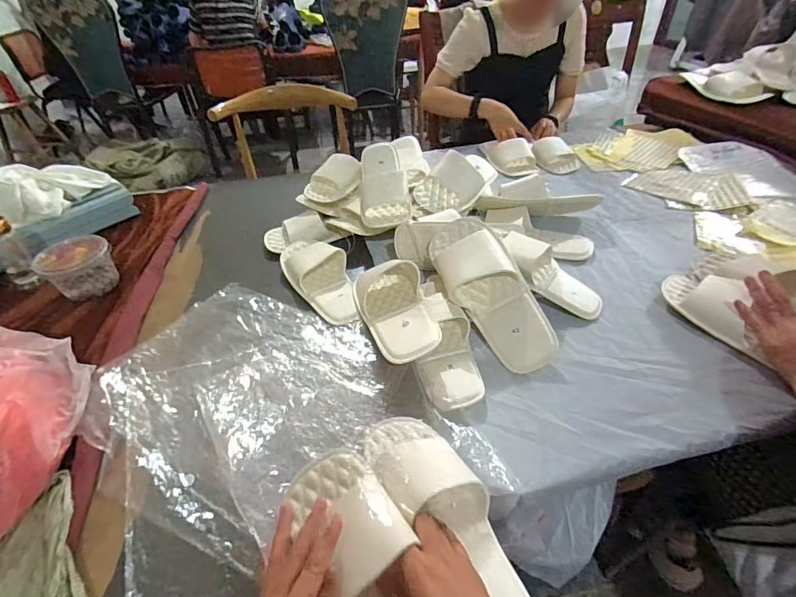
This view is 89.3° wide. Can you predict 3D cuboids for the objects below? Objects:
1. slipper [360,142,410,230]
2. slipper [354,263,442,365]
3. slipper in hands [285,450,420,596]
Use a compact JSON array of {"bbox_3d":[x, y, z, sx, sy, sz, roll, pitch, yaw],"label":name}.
[{"bbox_3d":[-0.033,-0.241,0.812,0.098,0.048,0.234,-8,64,-2],"label":"slipper"},{"bbox_3d":[-0.010,-0.007,0.642,0.113,0.056,0.273,-14,33,-7],"label":"slipper"},{"bbox_3d":[-0.021,0.253,0.349,0.090,0.054,0.244,-20,65,-12],"label":"slipper in hands"}]

